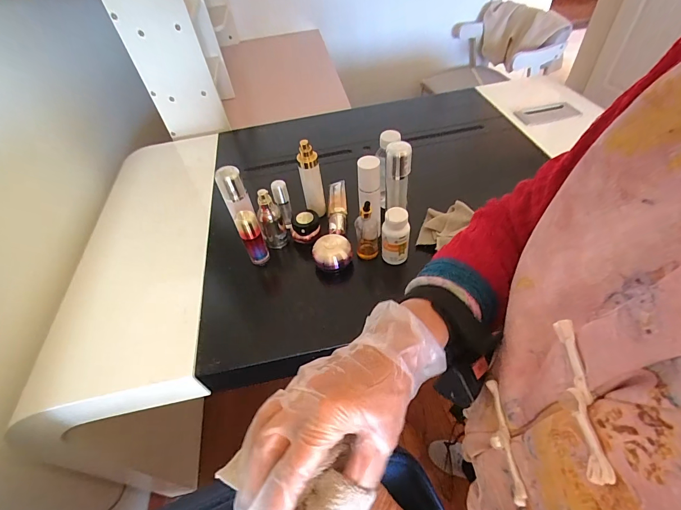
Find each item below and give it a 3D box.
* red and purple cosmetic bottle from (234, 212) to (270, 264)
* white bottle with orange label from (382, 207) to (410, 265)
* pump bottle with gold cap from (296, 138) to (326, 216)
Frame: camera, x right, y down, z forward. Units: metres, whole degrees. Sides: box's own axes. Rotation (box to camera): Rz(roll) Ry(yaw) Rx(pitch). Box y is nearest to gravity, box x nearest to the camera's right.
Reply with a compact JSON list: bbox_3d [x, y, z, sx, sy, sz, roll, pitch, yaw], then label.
[{"bbox_3d":[-0.169,-0.029,0.662,0.037,0.122,0.030,-20,50,-11],"label":"red and purple cosmetic bottle"},{"bbox_3d":[0.102,-0.032,0.638,0.049,0.113,0.044,0,49,6],"label":"white bottle with orange label"},{"bbox_3d":[-0.061,-0.155,0.728,0.042,0.200,0.034,-6,49,1],"label":"pump bottle with gold cap"}]

